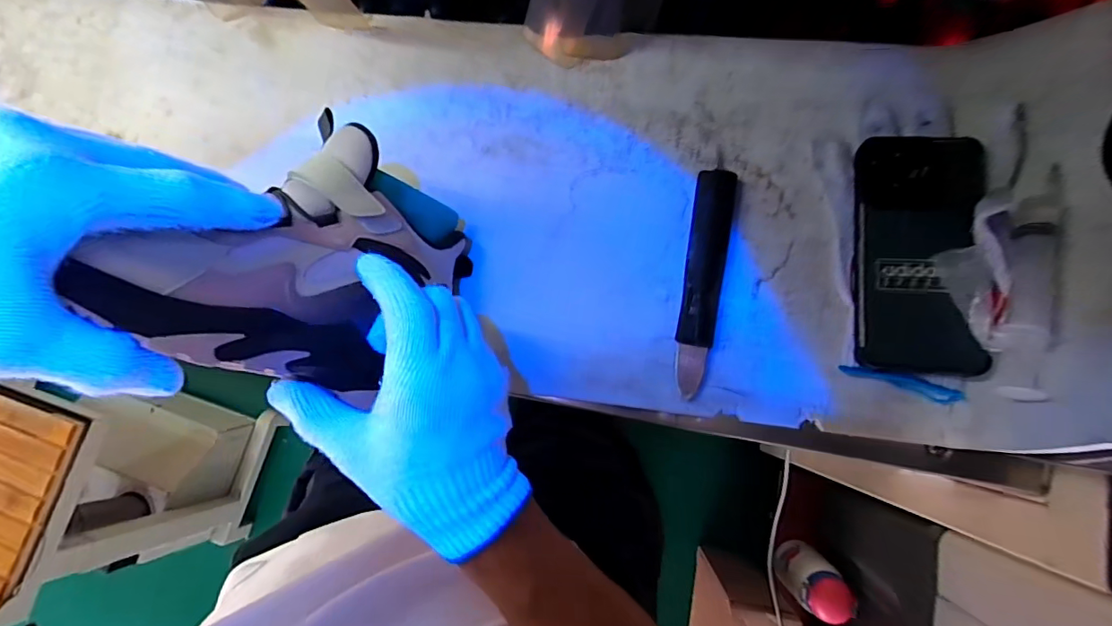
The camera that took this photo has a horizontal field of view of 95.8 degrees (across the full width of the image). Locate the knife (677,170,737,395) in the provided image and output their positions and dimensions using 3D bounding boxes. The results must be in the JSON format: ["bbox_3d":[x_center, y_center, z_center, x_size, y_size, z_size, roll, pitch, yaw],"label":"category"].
[{"bbox_3d":[0.109,-0.023,0.370,0.030,0.013,0.165,8,83,6],"label":"knife"}]

